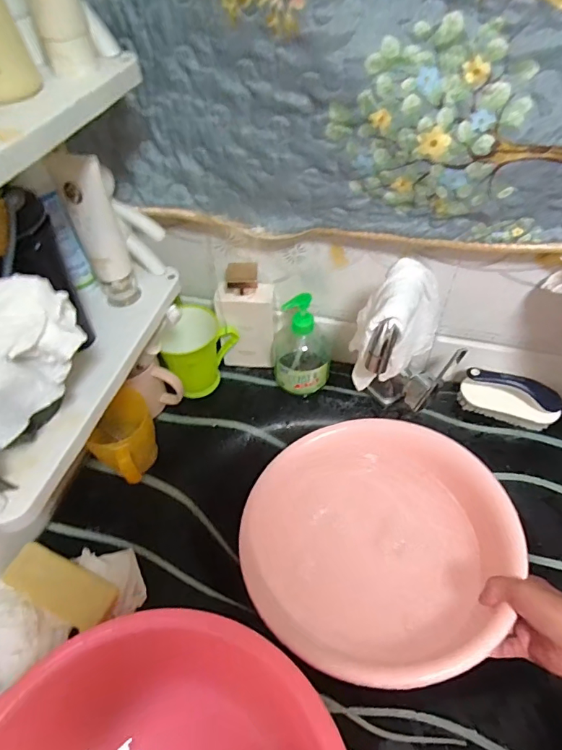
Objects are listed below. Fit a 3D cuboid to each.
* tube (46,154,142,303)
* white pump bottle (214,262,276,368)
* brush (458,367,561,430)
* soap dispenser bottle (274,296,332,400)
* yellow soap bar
[{"bbox_3d":[-0.177,-0.134,0.459,0.038,0.163,0.034,-27,55,-18],"label":"tube"},{"bbox_3d":[-0.051,-0.082,0.689,0.083,0.175,0.054,0,51,2],"label":"white pump bottle"},{"bbox_3d":[0.324,0.034,0.653,0.127,0.064,0.042,15,53,14],"label":"brush"},{"bbox_3d":[0.030,-0.047,0.671,0.085,0.165,0.091,2,51,3],"label":"soap dispenser bottle"},{"bbox_3d":[-0.246,0.239,0.517,0.121,0.033,0.052,20,55,17],"label":"yellow soap bar"}]

